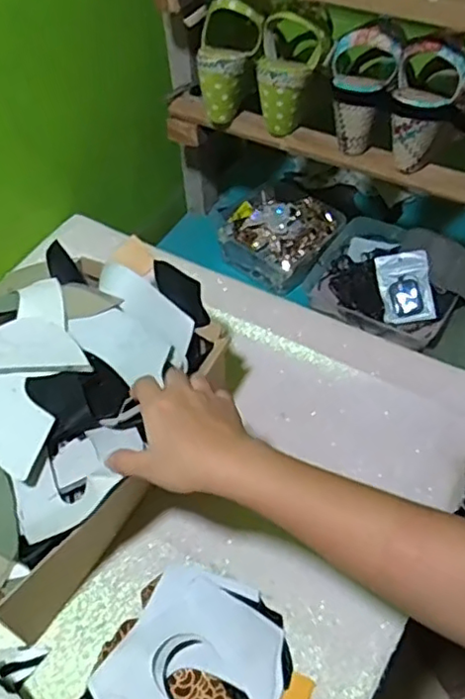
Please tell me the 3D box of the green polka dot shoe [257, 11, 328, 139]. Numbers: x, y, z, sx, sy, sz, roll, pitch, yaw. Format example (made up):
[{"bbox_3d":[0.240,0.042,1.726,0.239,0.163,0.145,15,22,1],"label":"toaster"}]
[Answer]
[{"bbox_3d":[0.072,-0.338,0.767,0.081,0.129,0.071,3,52,4],"label":"green polka dot shoe"}]

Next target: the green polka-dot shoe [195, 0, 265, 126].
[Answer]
[{"bbox_3d":[-0.002,-0.363,0.786,0.081,0.141,0.078,-1,51,1],"label":"green polka-dot shoe"}]

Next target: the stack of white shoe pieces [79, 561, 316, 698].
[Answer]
[{"bbox_3d":[-0.035,0.282,0.515,0.160,0.023,0.190,26,57,21],"label":"stack of white shoe pieces"}]

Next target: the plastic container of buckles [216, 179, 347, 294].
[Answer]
[{"bbox_3d":[0.076,-0.188,0.996,0.164,0.072,0.168,29,58,23],"label":"plastic container of buckles"}]

